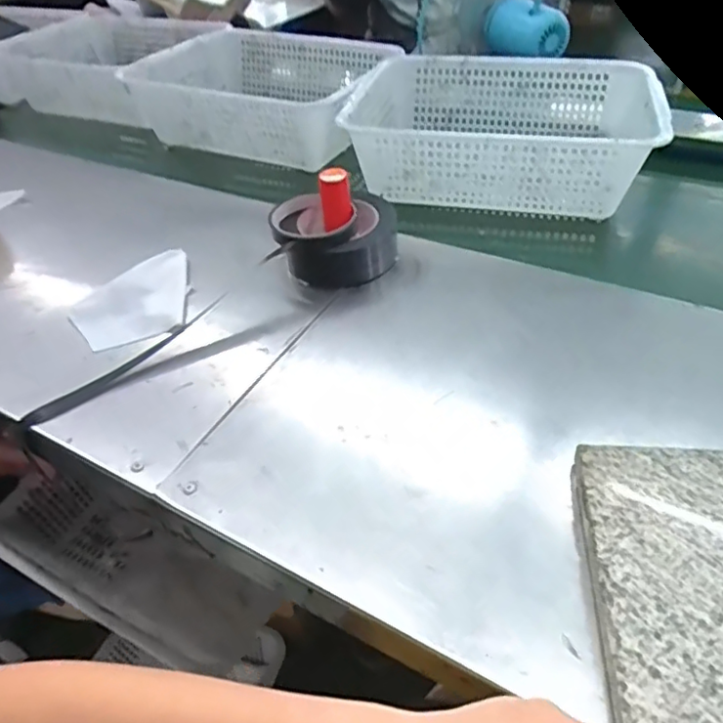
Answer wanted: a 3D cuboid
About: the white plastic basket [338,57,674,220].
[{"bbox_3d":[0.189,-0.327,0.825,0.397,0.117,0.302,5,43,10],"label":"white plastic basket"}]

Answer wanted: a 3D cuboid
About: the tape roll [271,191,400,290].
[{"bbox_3d":[-0.027,-0.140,0.651,0.128,0.053,0.128,-3,45,3],"label":"tape roll"}]

